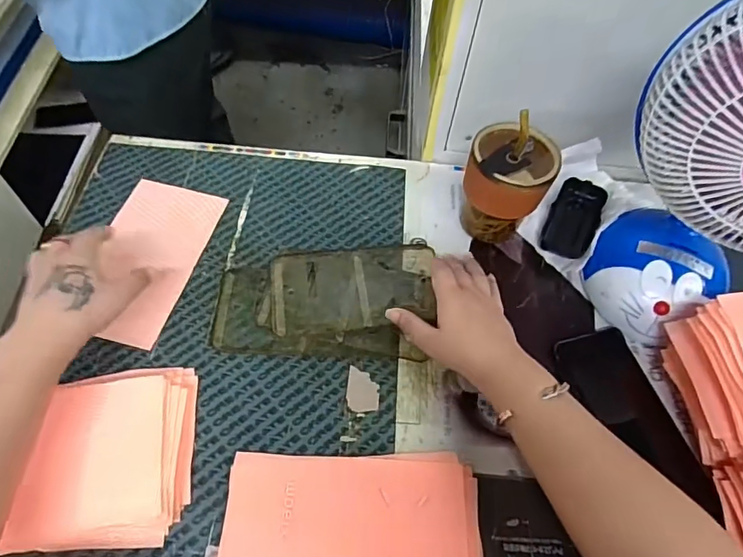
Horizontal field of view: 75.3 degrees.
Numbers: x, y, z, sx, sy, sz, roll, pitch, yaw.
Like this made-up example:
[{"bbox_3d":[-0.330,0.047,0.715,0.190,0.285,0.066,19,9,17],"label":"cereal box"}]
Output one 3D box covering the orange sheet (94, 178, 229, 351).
[{"bbox_3d":[-0.237,-0.024,0.514,0.107,0.010,0.199,11,59,3],"label":"orange sheet"}]

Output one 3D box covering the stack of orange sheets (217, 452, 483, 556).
[{"bbox_3d":[-0.014,0.201,0.377,0.201,0.011,0.122,3,56,-3],"label":"stack of orange sheets"}]

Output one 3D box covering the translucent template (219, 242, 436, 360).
[{"bbox_3d":[-0.045,0.019,0.496,0.214,0.008,0.129,2,56,-3],"label":"translucent template"}]

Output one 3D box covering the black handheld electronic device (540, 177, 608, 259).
[{"bbox_3d":[0.231,-0.071,0.548,0.053,0.018,0.105,28,59,13],"label":"black handheld electronic device"}]

